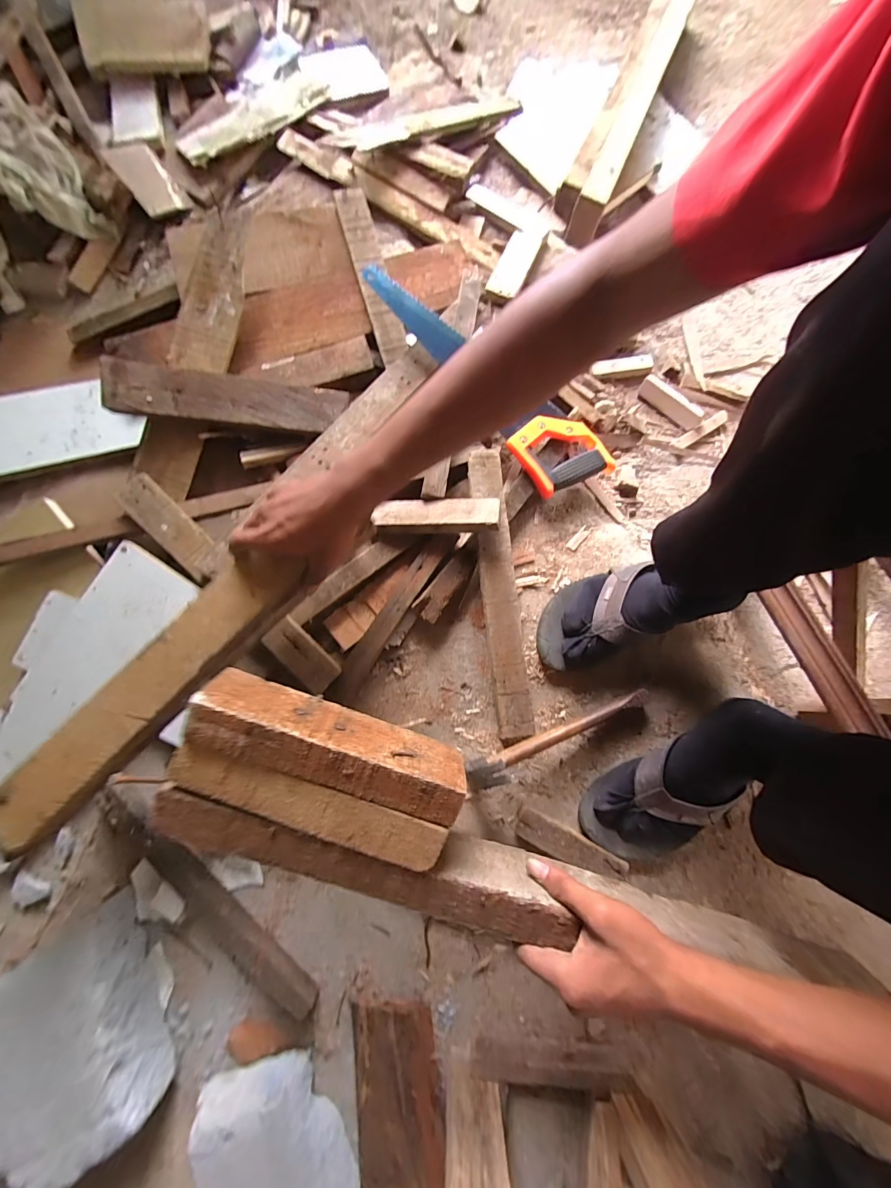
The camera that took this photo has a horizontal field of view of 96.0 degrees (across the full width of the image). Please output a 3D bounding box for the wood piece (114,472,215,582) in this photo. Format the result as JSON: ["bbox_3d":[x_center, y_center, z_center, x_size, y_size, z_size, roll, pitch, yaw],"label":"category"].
[{"bbox_3d":[-0.354,-0.087,0.516,0.163,0.023,0.049,43,81,9],"label":"wood piece"}]

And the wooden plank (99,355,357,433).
[{"bbox_3d":[-0.299,-0.268,0.551,0.311,0.018,0.068,4,92,-11],"label":"wooden plank"}]

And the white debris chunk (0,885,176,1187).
[{"bbox_3d":[-0.412,0.482,0.426,0.179,0.074,0.216,-26,81,-5],"label":"white debris chunk"}]

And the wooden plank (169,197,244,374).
[{"bbox_3d":[-0.332,-0.444,0.576,0.083,0.015,0.256,6,88,-1],"label":"wooden plank"}]

